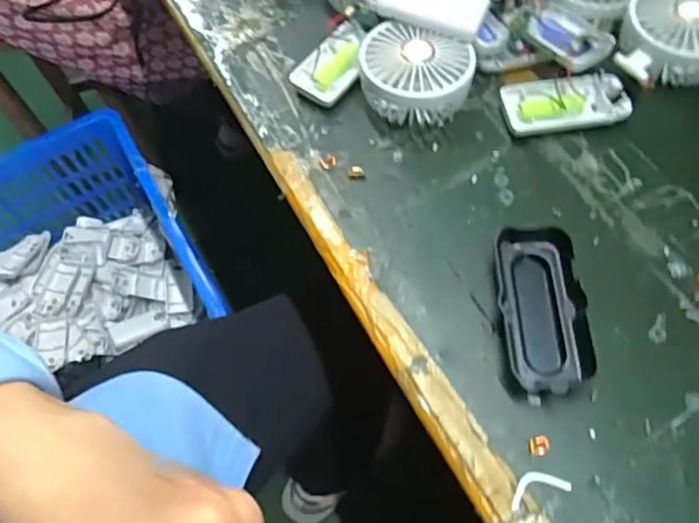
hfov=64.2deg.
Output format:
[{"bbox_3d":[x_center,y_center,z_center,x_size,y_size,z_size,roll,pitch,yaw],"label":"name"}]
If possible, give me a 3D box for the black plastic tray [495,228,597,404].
[{"bbox_3d":[0.124,0.030,0.360,0.048,0.023,0.108,-4,63,1],"label":"black plastic tray"}]

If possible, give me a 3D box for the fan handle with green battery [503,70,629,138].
[{"bbox_3d":[0.168,-0.122,0.435,0.089,0.017,0.045,-5,63,0],"label":"fan handle with green battery"}]

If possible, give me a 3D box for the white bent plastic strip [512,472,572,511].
[{"bbox_3d":[0.109,0.131,0.324,0.036,0.004,0.016,-18,64,-6],"label":"white bent plastic strip"}]

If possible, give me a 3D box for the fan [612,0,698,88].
[{"bbox_3d":[0.254,-0.173,0.433,0.083,0.045,0.090,28,68,16],"label":"fan"}]

